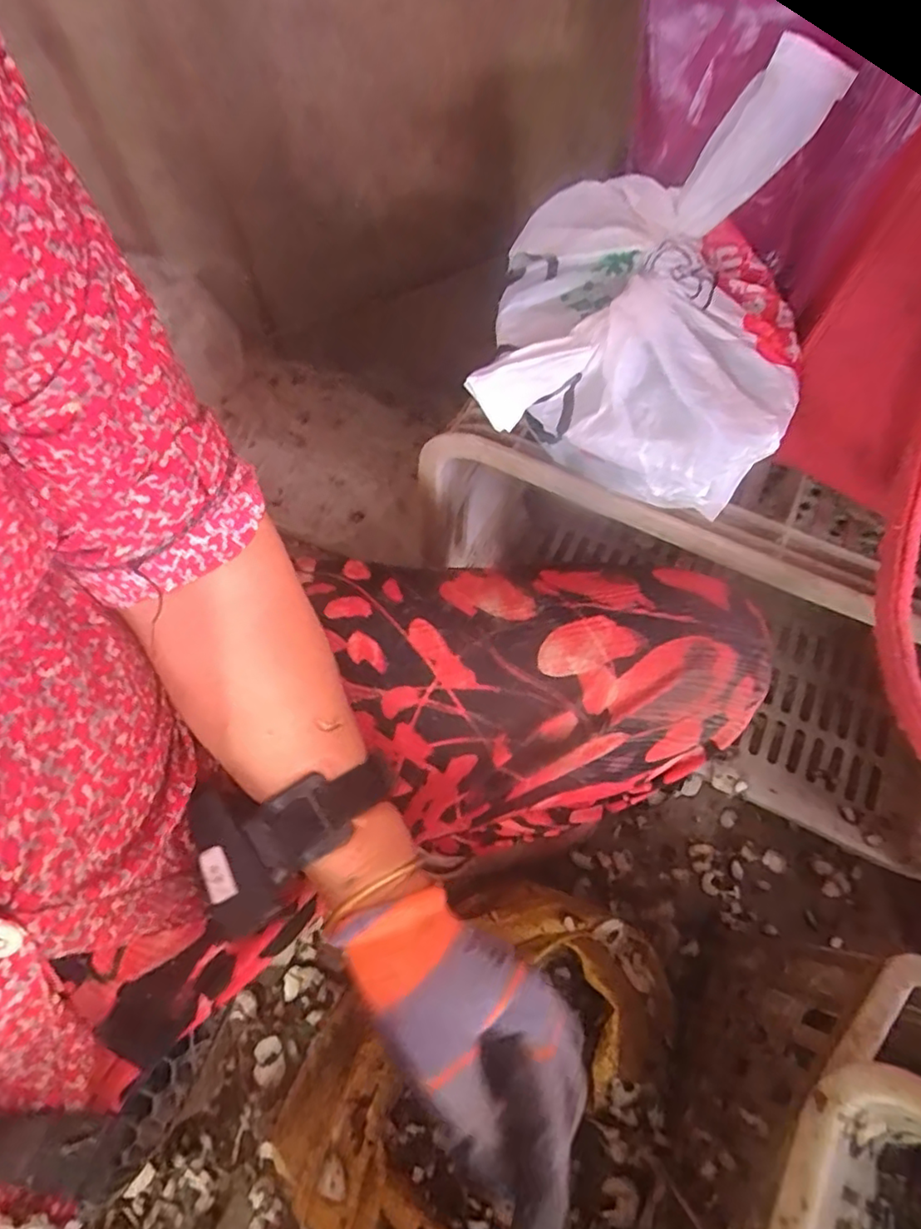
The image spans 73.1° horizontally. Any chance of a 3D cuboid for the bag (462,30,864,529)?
[{"bbox_3d":[0.092,-0.152,0.299,0.148,0.126,0.159,14,68,5],"label":"bag"}]

